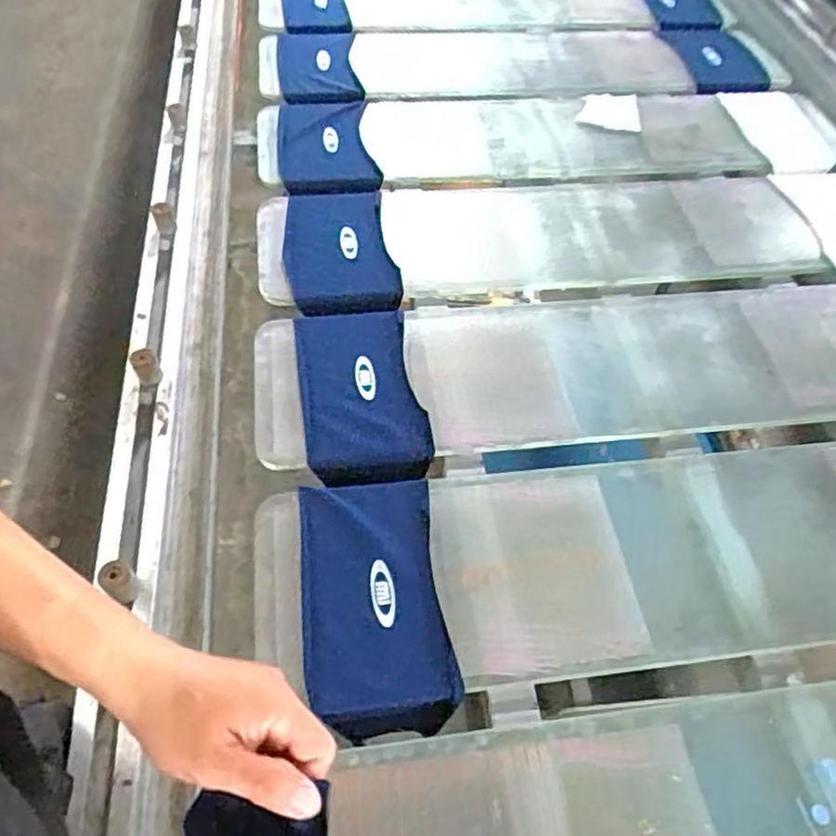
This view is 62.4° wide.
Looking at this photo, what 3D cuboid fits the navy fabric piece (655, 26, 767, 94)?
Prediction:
[{"bbox_3d":[0.544,-0.663,1.272,0.138,0.020,0.288,-6,51,-3],"label":"navy fabric piece"}]

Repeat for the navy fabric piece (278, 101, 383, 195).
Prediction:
[{"bbox_3d":[-0.139,-0.399,1.043,0.138,0.044,0.243,-5,53,-8],"label":"navy fabric piece"}]

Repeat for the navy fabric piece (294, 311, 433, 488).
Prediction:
[{"bbox_3d":[-0.063,-0.028,0.749,0.125,0.027,0.218,-6,53,-8],"label":"navy fabric piece"}]

